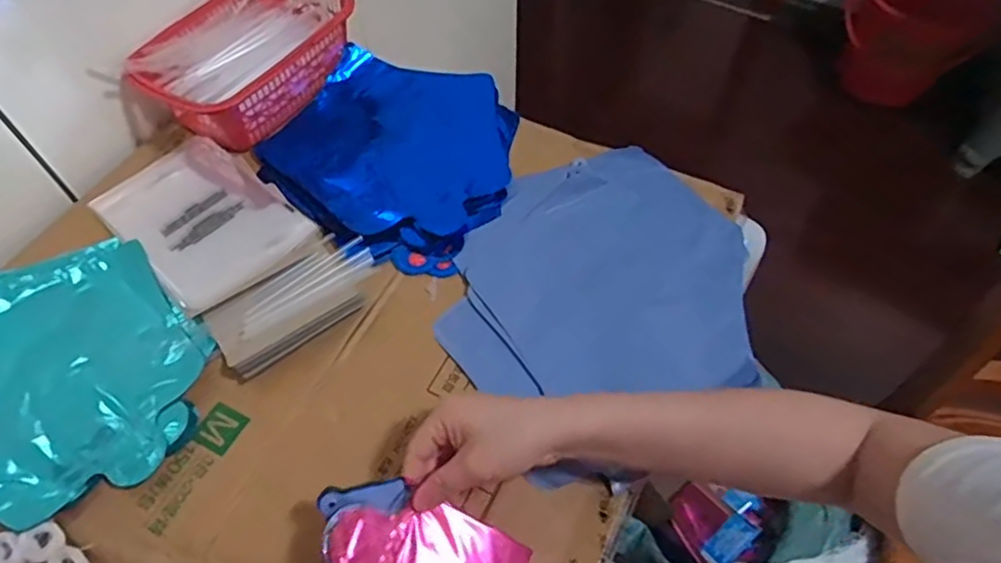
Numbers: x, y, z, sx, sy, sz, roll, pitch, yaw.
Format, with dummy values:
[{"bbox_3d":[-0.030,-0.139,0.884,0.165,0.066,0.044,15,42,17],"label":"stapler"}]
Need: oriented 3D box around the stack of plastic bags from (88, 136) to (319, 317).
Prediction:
[{"bbox_3d":[-0.275,-0.063,0.592,0.190,0.009,0.128,38,65,22],"label":"stack of plastic bags"}]

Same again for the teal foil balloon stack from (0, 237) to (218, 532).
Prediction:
[{"bbox_3d":[-0.355,0.070,0.508,0.210,0.012,0.245,-38,65,-22],"label":"teal foil balloon stack"}]

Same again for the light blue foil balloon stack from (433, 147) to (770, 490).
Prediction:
[{"bbox_3d":[0.087,0.005,0.552,0.272,0.020,0.256,-30,62,-18],"label":"light blue foil balloon stack"}]

